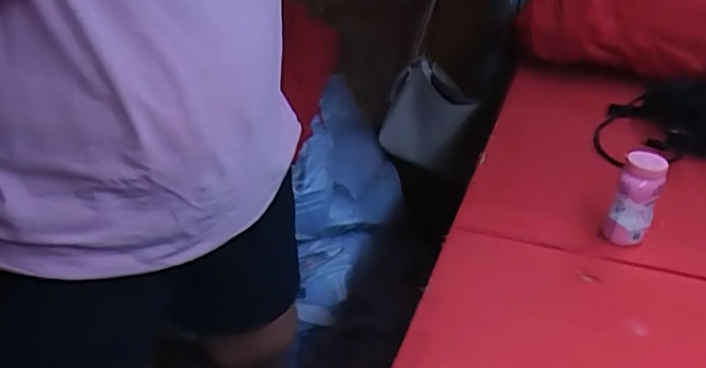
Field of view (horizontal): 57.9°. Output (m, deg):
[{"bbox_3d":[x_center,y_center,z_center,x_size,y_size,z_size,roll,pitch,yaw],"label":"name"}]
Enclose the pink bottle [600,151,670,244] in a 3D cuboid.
[{"bbox_3d":[0.306,0.019,0.694,0.043,0.104,0.034,20,35,20],"label":"pink bottle"}]

